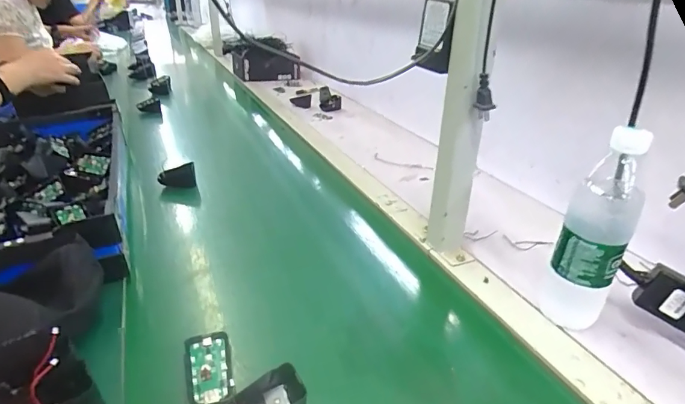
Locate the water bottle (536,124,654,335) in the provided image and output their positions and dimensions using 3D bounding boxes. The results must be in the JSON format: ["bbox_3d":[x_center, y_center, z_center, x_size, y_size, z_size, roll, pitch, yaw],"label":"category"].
[{"bbox_3d":[0.267,0.035,0.467,0.078,0.216,0.064,15,33,31],"label":"water bottle"}]

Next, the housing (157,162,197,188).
[{"bbox_3d":[-0.322,-0.048,0.838,0.068,0.044,0.030,-10,28,-13],"label":"housing"}]

